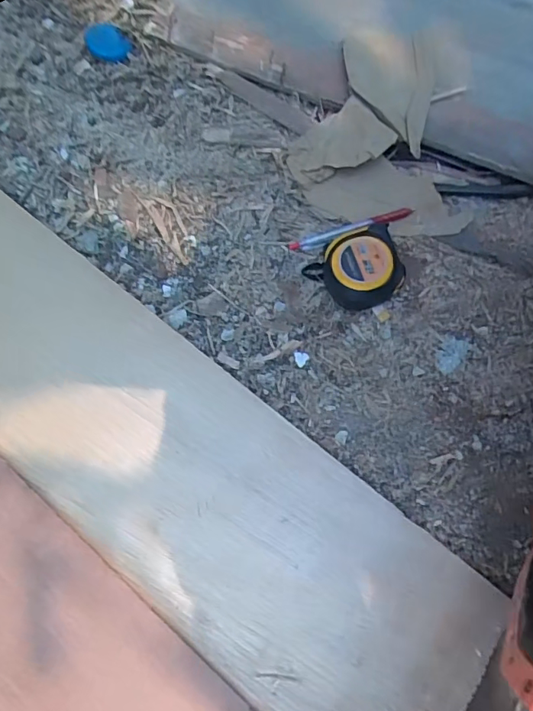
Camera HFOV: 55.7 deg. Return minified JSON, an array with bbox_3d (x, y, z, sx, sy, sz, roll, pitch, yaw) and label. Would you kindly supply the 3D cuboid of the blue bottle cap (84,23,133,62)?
[{"bbox_3d":[-0.194,-0.384,0.618,0.047,0.015,0.047,1,71,-2],"label":"blue bottle cap"}]

